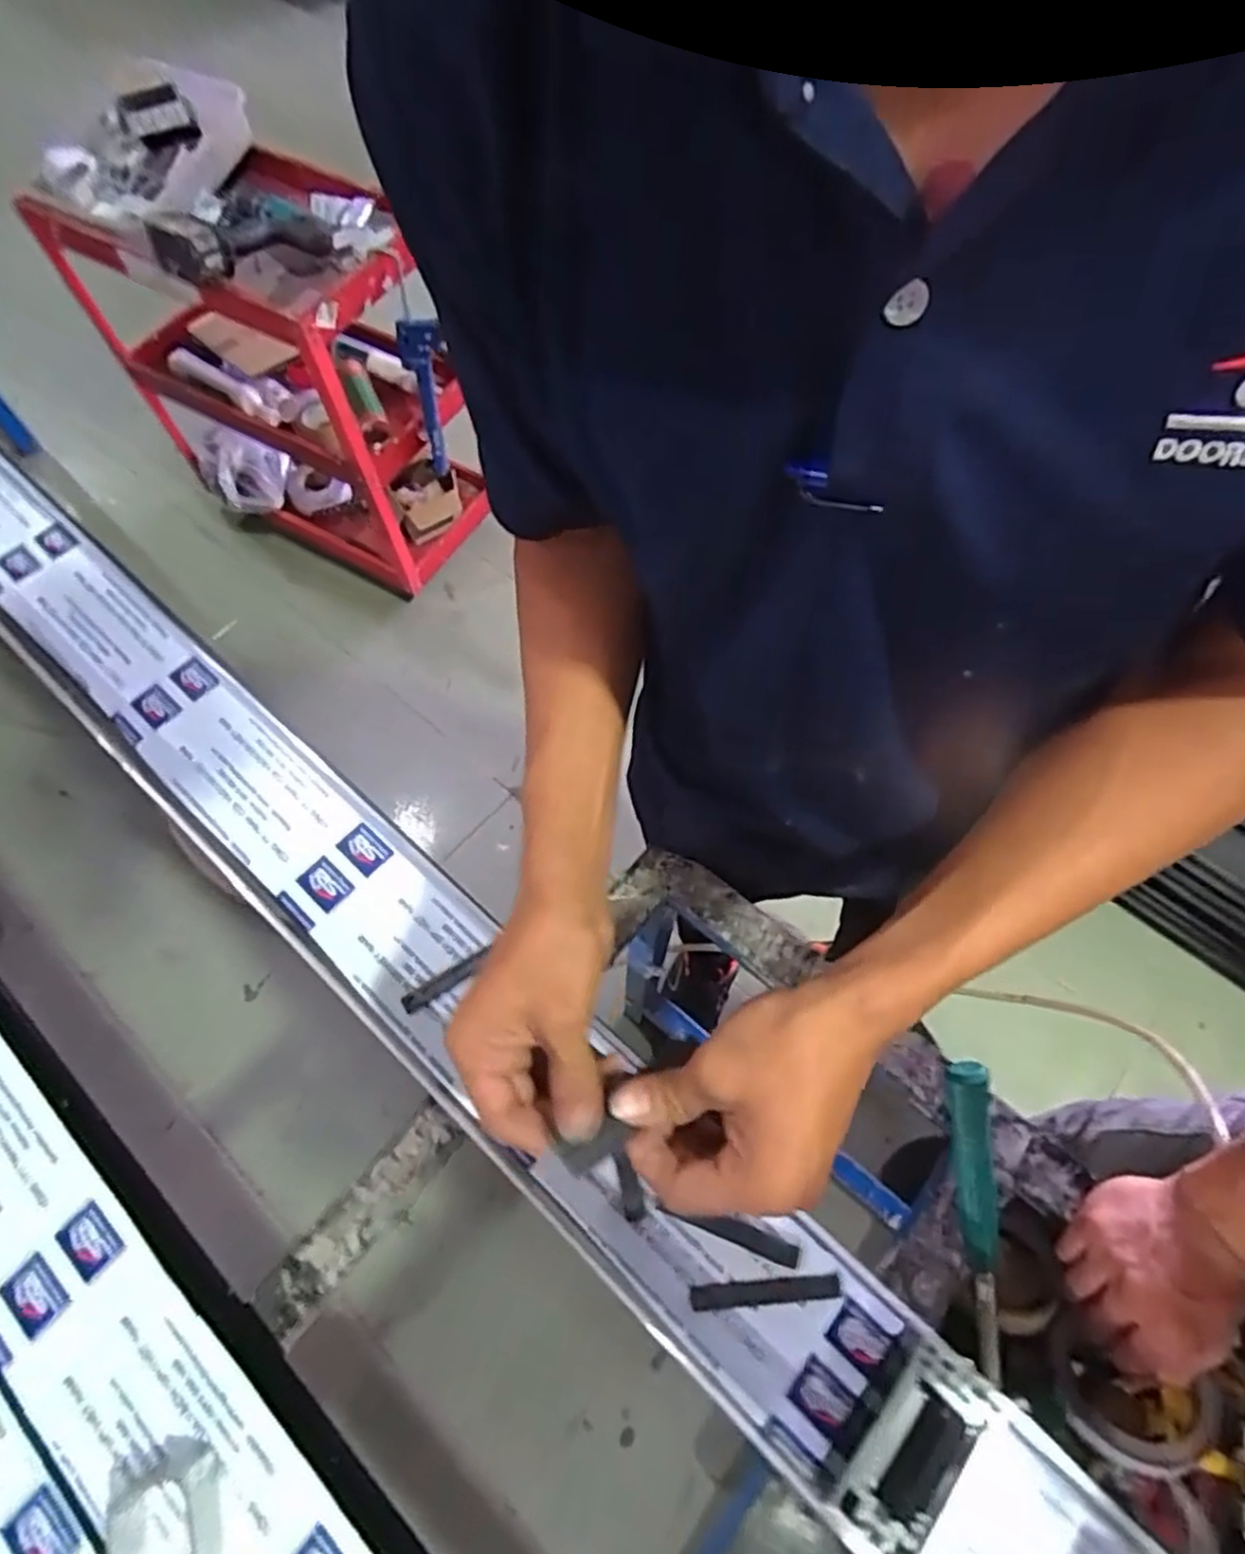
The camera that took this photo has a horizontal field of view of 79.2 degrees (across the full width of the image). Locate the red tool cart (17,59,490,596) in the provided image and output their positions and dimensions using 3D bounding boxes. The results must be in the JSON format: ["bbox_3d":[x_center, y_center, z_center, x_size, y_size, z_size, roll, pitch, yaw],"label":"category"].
[{"bbox_3d":[-0.648,-0.805,1.537,0.641,0.773,0.396,31,69,14],"label":"red tool cart"}]

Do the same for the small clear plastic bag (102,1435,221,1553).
[{"bbox_3d":[-0.262,0.438,0.426,0.061,0.029,0.093,-15,66,-9],"label":"small clear plastic bag"}]

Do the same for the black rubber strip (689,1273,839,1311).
[{"bbox_3d":[0.091,0.331,0.484,0.094,0.004,0.013,-4,65,-4],"label":"black rubber strip"}]

